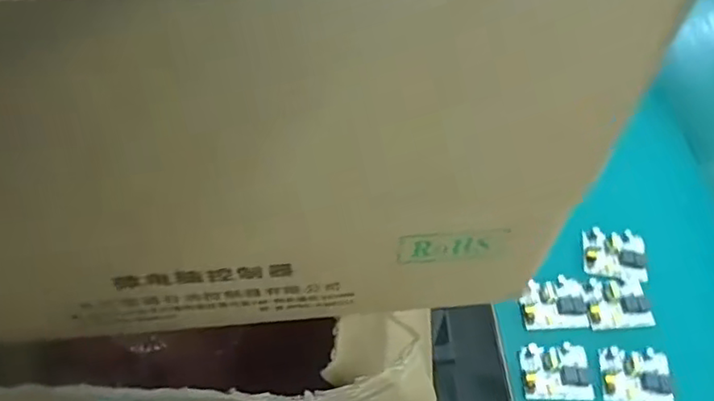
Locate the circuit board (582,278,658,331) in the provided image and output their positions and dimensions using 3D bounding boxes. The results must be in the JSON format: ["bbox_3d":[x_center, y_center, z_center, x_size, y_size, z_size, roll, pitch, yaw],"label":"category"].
[{"bbox_3d":[0.329,0.131,0.770,0.075,0.025,0.066,1,55,1],"label":"circuit board"}]

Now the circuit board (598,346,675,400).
[{"bbox_3d":[0.329,0.207,0.713,0.078,0.014,0.068,6,55,5],"label":"circuit board"}]

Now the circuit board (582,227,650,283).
[{"bbox_3d":[0.345,0.072,0.810,0.081,0.012,0.073,5,58,8],"label":"circuit board"}]

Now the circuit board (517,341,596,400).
[{"bbox_3d":[0.237,0.204,0.721,0.079,0.013,0.064,-1,55,0],"label":"circuit board"}]

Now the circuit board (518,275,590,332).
[{"bbox_3d":[0.251,0.130,0.768,0.082,0.014,0.063,-5,55,-3],"label":"circuit board"}]

